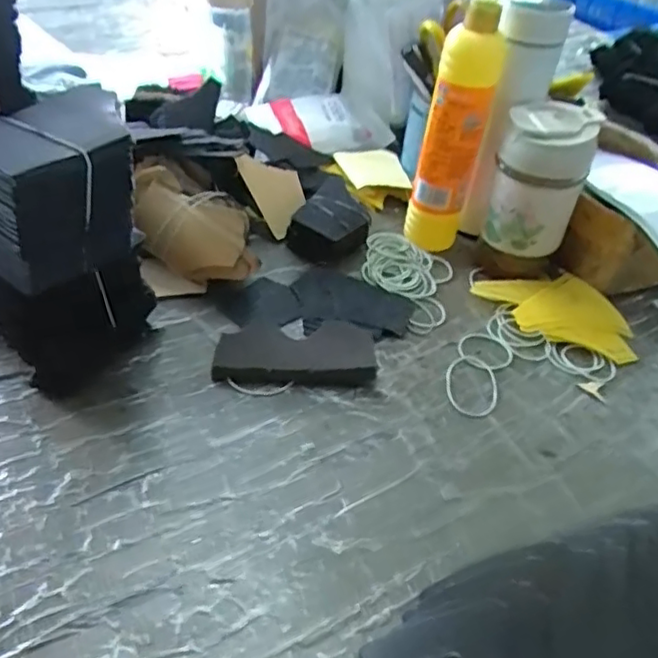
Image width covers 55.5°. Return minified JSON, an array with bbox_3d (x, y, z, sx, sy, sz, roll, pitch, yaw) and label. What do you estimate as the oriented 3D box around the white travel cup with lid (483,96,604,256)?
[{"bbox_3d":[0.193,-0.133,0.579,0.075,0.126,0.090,21,44,16],"label":"white travel cup with lid"}]

